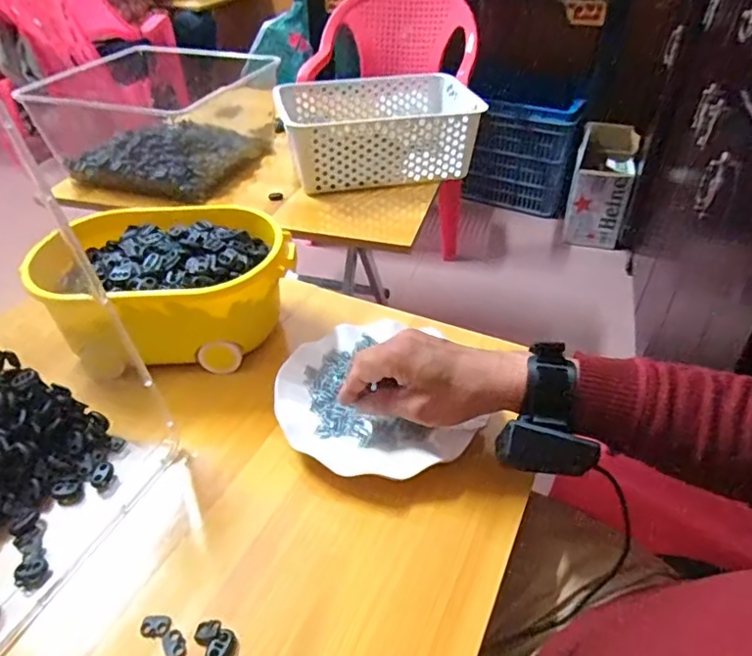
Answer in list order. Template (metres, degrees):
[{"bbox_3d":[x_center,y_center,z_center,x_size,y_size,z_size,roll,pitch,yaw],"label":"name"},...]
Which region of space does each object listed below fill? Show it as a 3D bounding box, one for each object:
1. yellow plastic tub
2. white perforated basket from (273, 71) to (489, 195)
[{"bbox_3d":[-0.196,-0.042,0.562,0.221,0.095,0.160,-3,39,-2],"label":"yellow plastic tub"},{"bbox_3d":[0.007,-0.319,0.899,0.306,0.108,0.207,-6,39,-5],"label":"white perforated basket"}]

